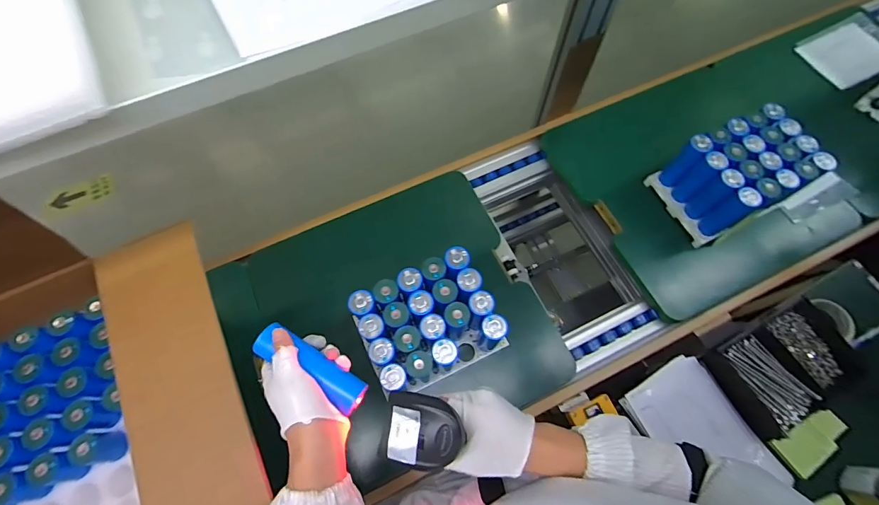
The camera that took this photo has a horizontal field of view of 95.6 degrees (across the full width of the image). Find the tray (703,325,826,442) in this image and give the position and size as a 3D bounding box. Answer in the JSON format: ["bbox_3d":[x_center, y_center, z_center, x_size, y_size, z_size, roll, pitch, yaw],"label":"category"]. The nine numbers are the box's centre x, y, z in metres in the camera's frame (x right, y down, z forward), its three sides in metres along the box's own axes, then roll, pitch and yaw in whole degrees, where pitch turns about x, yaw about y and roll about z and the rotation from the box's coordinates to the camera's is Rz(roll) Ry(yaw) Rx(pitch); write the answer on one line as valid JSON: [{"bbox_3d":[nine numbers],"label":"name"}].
[{"bbox_3d":[0.567,0.224,0.701,0.110,0.054,0.164,-23,70,-9],"label":"tray"}]

